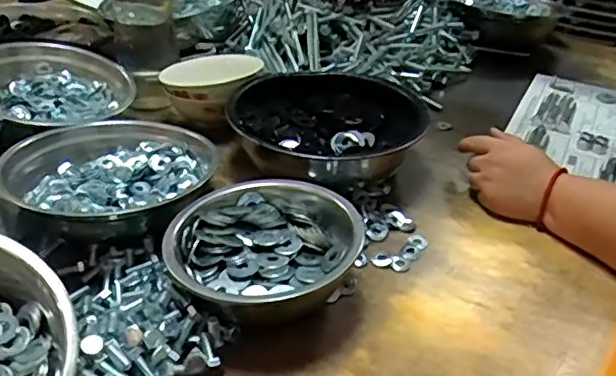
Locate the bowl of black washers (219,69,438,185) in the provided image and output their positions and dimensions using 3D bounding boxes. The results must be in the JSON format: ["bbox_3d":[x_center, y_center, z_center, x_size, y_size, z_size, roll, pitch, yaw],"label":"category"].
[{"bbox_3d":[0.025,-0.068,0.741,0.211,0.078,0.217,2,34,-1],"label":"bowl of black washers"}]

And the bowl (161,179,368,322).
[{"bbox_3d":[-0.041,0.060,0.550,0.169,0.073,0.154,2,34,-1],"label":"bowl"}]

